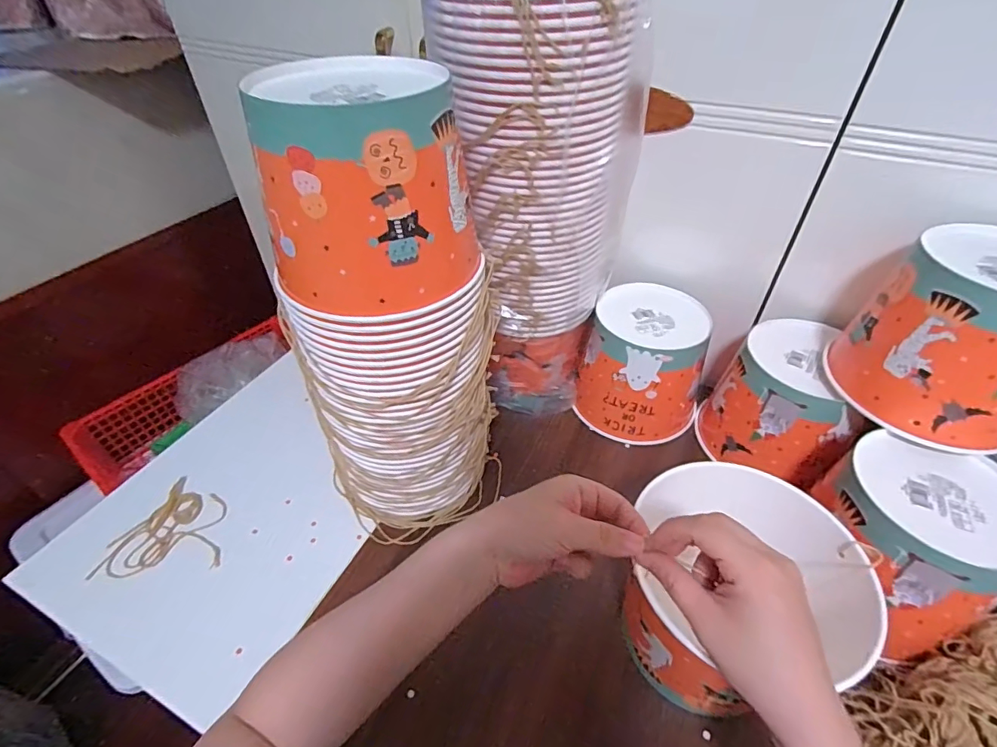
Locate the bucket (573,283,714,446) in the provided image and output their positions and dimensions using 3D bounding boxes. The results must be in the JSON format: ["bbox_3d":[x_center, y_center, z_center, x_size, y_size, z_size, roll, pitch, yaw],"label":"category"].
[{"bbox_3d":[0.181,-0.014,0.594,0.135,0.130,0.156,21,47,21],"label":"bucket"}]

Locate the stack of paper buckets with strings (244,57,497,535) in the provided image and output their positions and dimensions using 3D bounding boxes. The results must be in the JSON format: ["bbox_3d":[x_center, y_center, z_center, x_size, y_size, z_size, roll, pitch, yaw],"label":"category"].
[{"bbox_3d":[-0.094,-0.031,0.418,0.152,0.384,0.130,-31,51,-28],"label":"stack of paper buckets with strings"}]

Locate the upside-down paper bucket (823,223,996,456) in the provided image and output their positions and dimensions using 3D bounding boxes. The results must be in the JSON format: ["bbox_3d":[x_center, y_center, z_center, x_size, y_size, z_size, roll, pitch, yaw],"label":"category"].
[{"bbox_3d":[0.396,-0.028,0.416,0.136,0.143,0.150,-26,49,-25],"label":"upside-down paper bucket"}]

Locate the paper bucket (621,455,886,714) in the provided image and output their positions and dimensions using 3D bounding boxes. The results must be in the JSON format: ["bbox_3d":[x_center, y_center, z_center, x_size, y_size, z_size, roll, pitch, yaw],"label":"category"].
[{"bbox_3d":[0.179,0.170,0.384,0.171,0.130,0.144,-6,44,-5],"label":"paper bucket"}]

